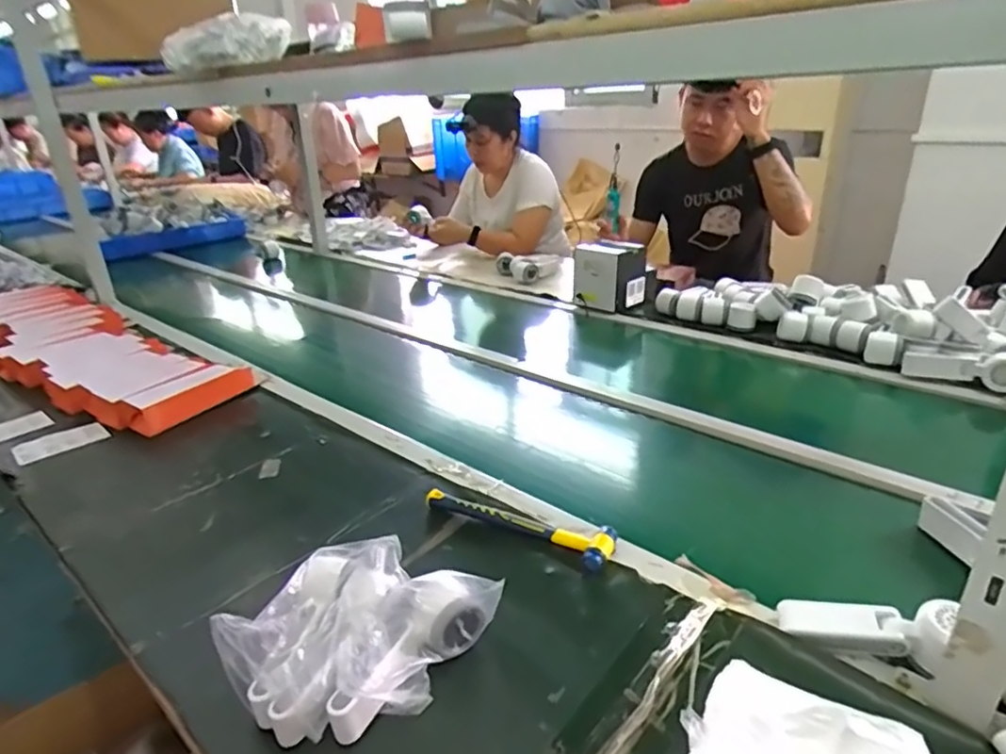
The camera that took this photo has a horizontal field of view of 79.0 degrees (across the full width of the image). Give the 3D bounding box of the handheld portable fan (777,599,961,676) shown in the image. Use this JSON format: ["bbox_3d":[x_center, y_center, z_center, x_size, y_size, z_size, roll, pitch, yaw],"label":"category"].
[{"bbox_3d":[0.330,0.224,0.557,0.135,0.044,0.040,6,27,19],"label":"handheld portable fan"}]

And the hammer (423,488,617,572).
[{"bbox_3d":[0.019,0.174,0.748,0.245,0.022,0.055,14,31,31],"label":"hammer"}]

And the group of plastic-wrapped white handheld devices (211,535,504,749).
[{"bbox_3d":[-0.138,0.236,0.568,0.177,0.092,0.206,21,34,40],"label":"group of plastic-wrapped white handheld devices"}]

